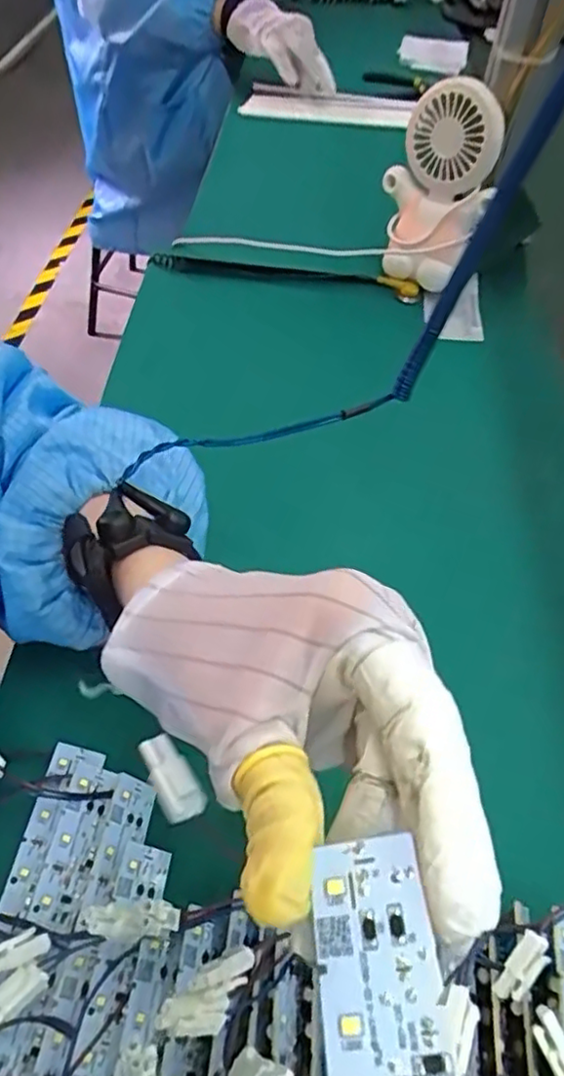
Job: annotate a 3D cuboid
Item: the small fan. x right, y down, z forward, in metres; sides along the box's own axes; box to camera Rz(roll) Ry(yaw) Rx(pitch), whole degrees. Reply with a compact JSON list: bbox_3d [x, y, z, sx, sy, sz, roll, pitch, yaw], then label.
[{"bbox_3d":[0.132,-0.295,0.530,0.093,0.140,0.111,10,52,3],"label":"small fan"}]

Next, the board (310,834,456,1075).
[{"bbox_3d":[0.019,0.091,0.120,0.023,0.004,0.061,-14,49,11],"label":"board"}]

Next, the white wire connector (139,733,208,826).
[{"bbox_3d":[-0.033,0.070,0.187,0.012,0.005,0.027,-27,59,-23],"label":"white wire connector"}]

